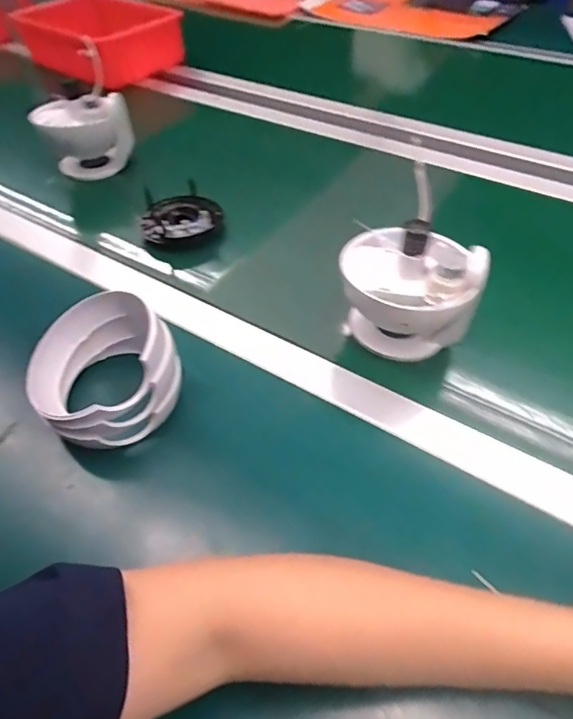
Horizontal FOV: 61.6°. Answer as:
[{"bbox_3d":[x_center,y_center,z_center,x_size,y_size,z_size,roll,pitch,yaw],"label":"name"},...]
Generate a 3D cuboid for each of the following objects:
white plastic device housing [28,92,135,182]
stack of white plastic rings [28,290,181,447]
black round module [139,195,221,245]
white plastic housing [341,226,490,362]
[{"bbox_3d":[-0.296,-0.332,0.706,0.133,0.105,0.107,-17,51,-13],"label":"white plastic device housing"},{"bbox_3d":[-0.154,0.009,0.405,0.102,0.074,0.116,-31,55,-23],"label":"stack of white plastic rings"},{"bbox_3d":[-0.129,-0.174,0.596,0.096,0.034,0.088,-1,49,1],"label":"black round module"},{"bbox_3d":[0.108,-0.060,0.447,0.089,0.107,0.117,-37,58,-27],"label":"white plastic housing"}]

